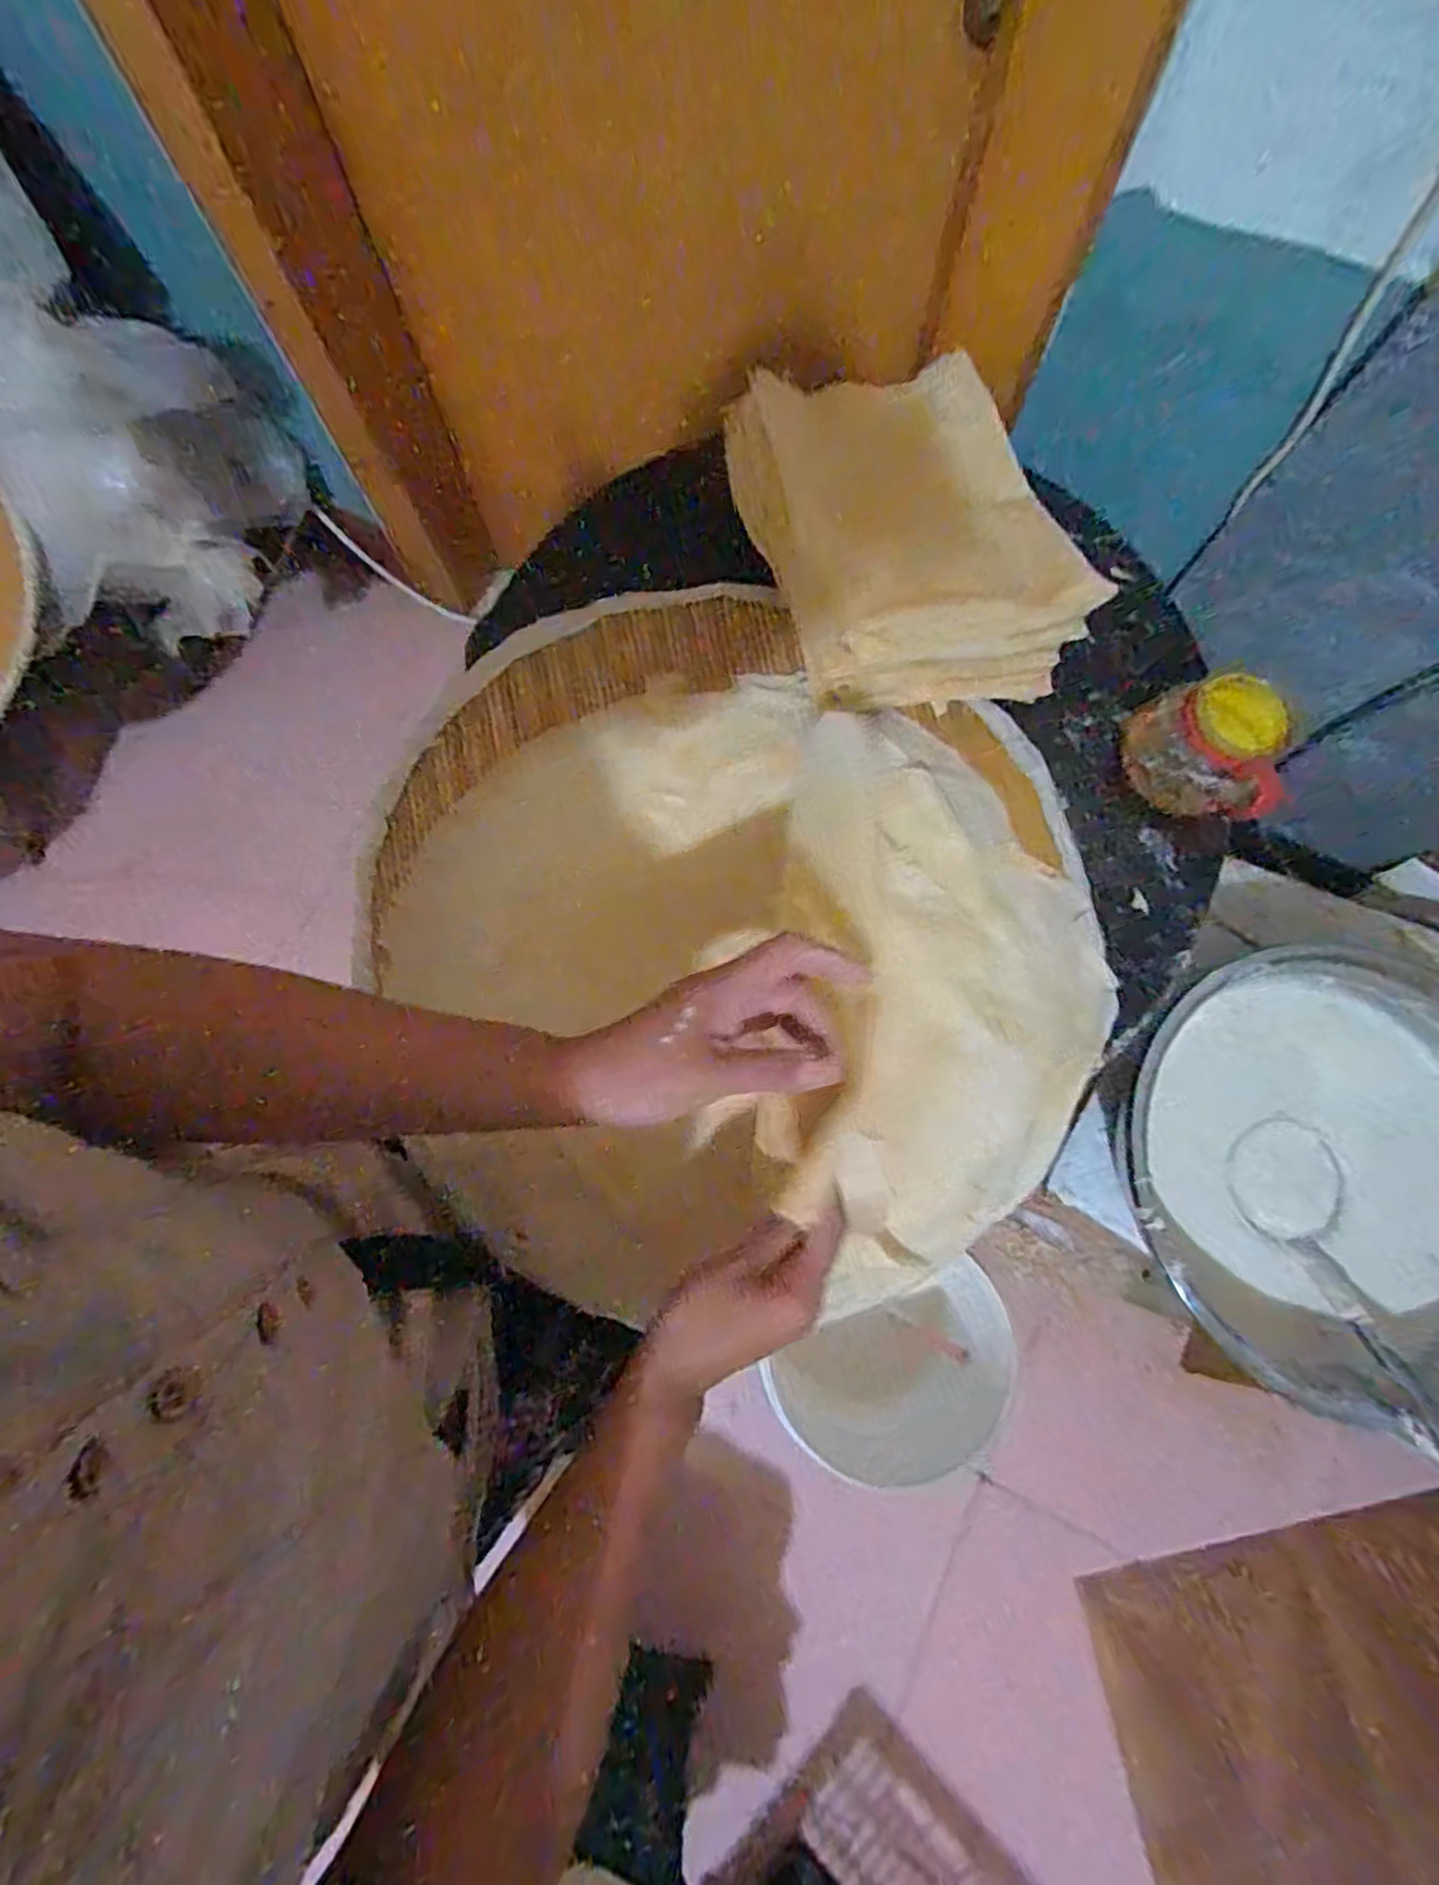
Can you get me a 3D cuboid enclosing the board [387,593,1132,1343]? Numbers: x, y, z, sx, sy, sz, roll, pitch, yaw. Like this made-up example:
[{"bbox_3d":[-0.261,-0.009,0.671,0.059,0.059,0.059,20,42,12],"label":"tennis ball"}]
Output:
[{"bbox_3d":[0.008,-0.012,0.562,0.500,0.062,0.531,0,77,0],"label":"board"}]

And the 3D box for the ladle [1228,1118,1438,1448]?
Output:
[{"bbox_3d":[0.555,0.318,0.625,0.102,0.057,0.336,-12,49,-2],"label":"ladle"}]

